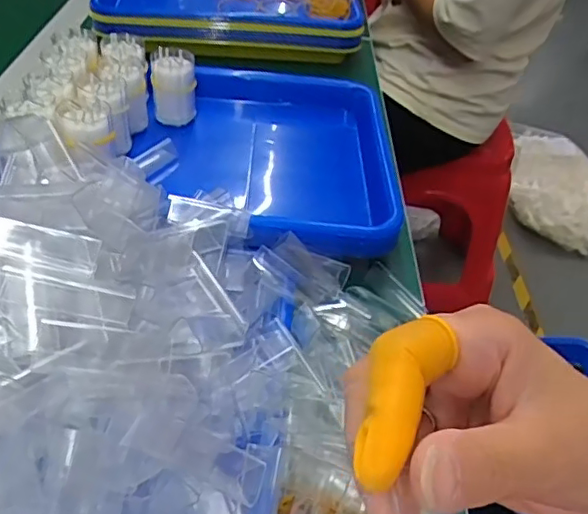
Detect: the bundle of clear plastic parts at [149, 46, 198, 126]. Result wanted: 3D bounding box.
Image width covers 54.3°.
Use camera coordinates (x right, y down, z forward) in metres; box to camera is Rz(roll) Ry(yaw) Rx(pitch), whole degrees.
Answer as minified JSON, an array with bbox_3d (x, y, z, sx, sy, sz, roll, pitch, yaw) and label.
[{"bbox_3d":[-0.114,-0.162,0.545,0.040,0.061,0.032,-2,43,-8],"label":"bundle of clear plastic parts"}]

